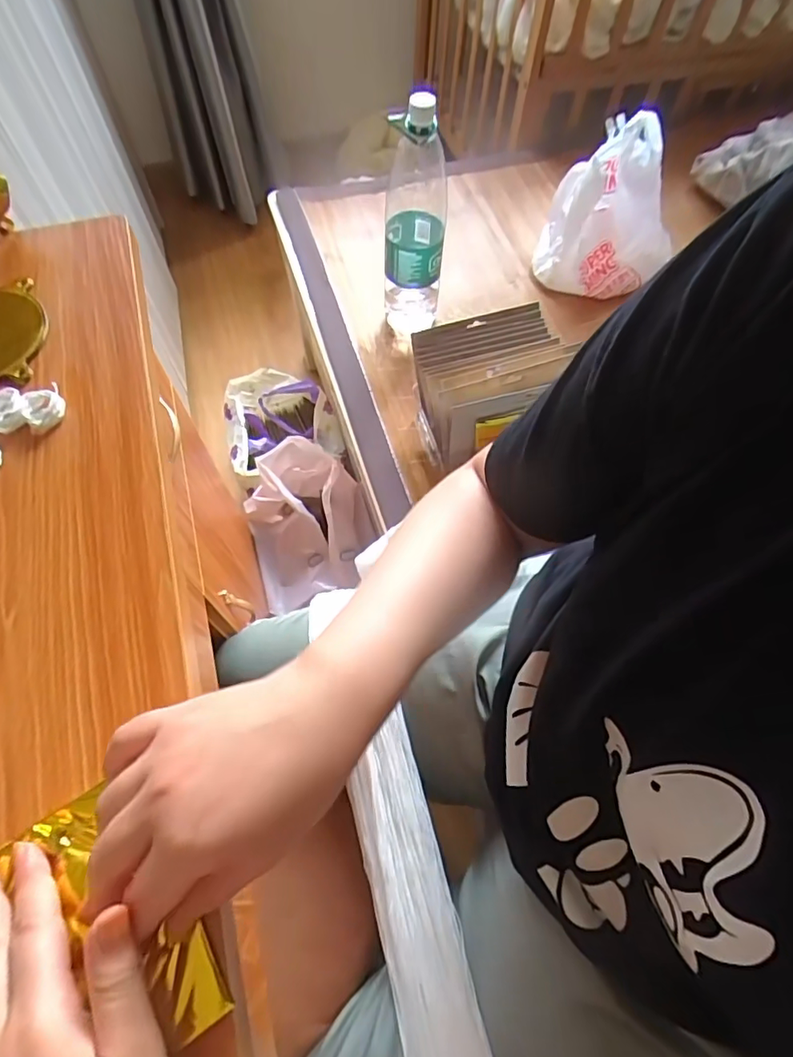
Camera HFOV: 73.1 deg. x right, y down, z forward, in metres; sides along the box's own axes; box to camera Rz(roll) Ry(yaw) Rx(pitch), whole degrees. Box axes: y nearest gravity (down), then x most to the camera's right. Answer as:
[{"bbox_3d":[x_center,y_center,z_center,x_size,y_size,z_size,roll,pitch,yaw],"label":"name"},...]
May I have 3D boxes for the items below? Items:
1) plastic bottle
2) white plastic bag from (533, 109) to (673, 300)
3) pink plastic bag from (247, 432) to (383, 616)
[{"bbox_3d":[0.026,-0.428,0.776,0.084,0.356,0.078,0,62,-1],"label":"plastic bottle"},{"bbox_3d":[0.348,-0.511,0.869,0.189,0.208,0.147,-33,67,-17],"label":"white plastic bag"},{"bbox_3d":[-0.158,-0.014,0.971,0.220,0.161,0.240,-14,63,-8],"label":"pink plastic bag"}]

